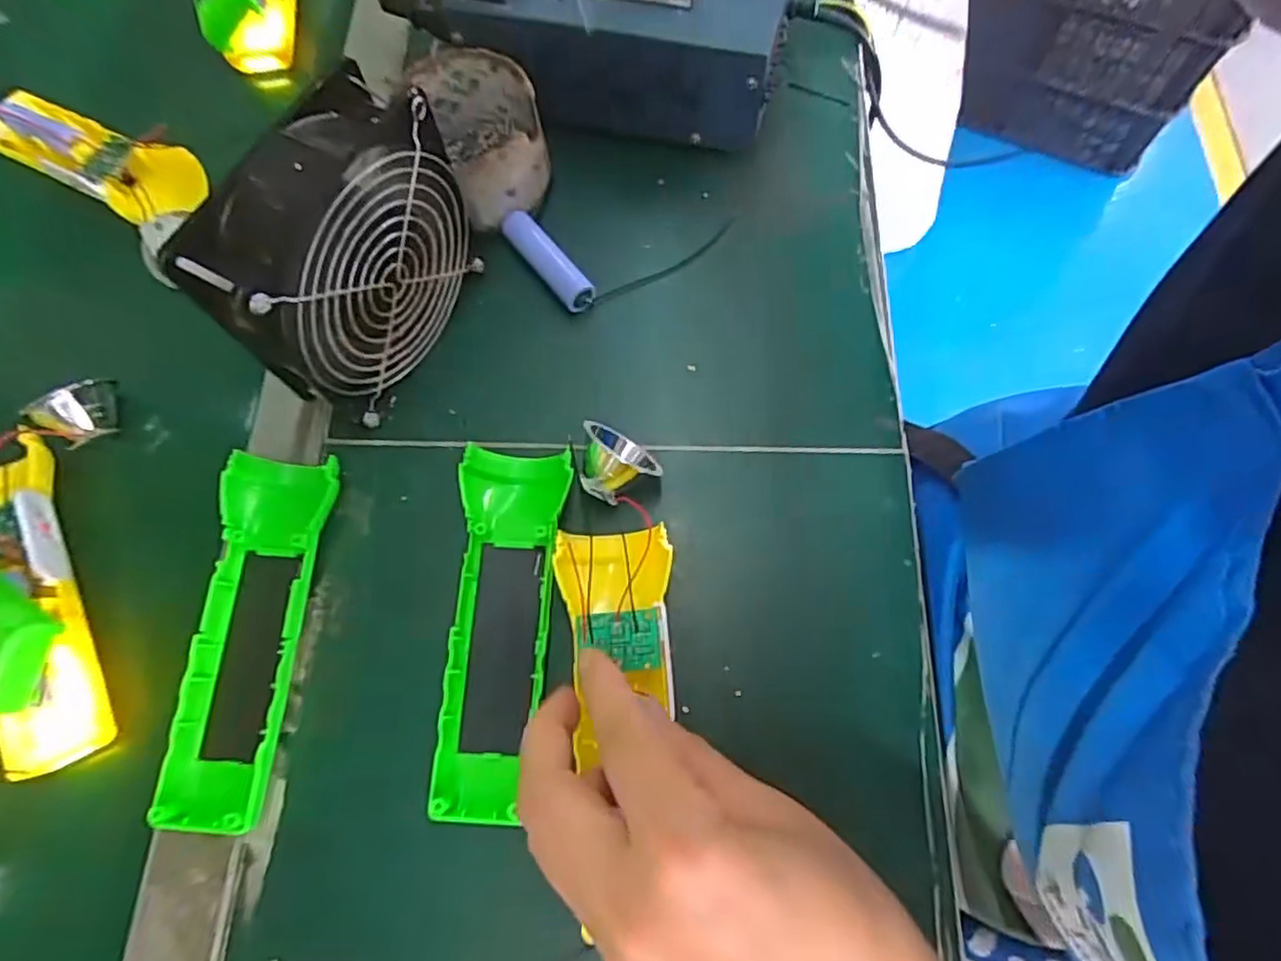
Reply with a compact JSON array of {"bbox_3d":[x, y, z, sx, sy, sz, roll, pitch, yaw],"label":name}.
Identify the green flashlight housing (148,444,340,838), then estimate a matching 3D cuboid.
[{"bbox_3d":[-0.176,0.068,0.302,0.052,0.026,0.158,5,71,3],"label":"green flashlight housing"}]

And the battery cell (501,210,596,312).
[{"bbox_3d":[-0.051,-0.121,0.369,0.017,0.015,0.067,-37,74,-11],"label":"battery cell"}]

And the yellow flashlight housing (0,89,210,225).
[{"bbox_3d":[-0.326,-0.194,0.397,0.171,0.026,0.048,27,73,10],"label":"yellow flashlight housing"}]

